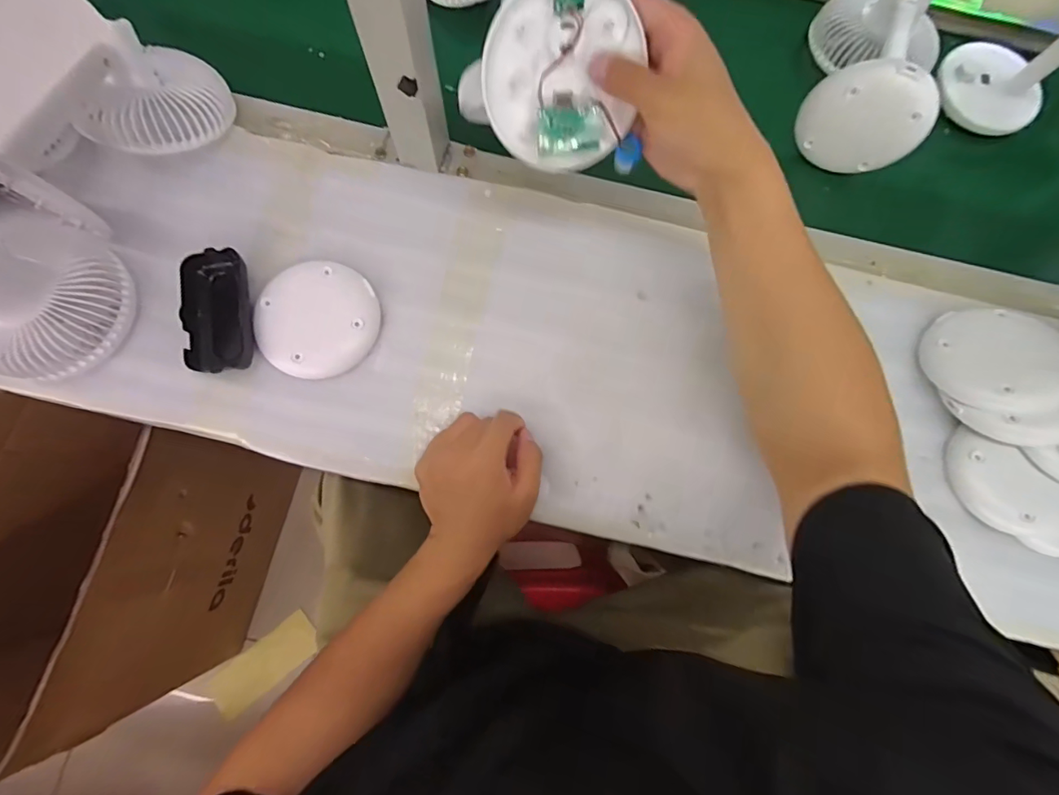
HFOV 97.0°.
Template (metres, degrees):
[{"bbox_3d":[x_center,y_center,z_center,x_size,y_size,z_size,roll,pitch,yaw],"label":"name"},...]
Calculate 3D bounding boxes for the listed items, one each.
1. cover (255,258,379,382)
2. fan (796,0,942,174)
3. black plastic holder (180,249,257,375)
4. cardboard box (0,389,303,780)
[{"bbox_3d":[-0.194,-0.072,0.427,0.103,0.018,0.106,0,80,-1],"label":"cover"},{"bbox_3d":[0.345,-0.332,0.456,0.114,0.100,0.186,18,80,2],"label":"fan"},{"bbox_3d":[-0.277,-0.075,0.417,0.053,0.023,0.109,-12,80,-3],"label":"black plastic holder"},{"bbox_3d":[-0.789,0.294,0.851,0.404,0.497,0.509,14,80,1],"label":"cardboard box"}]

